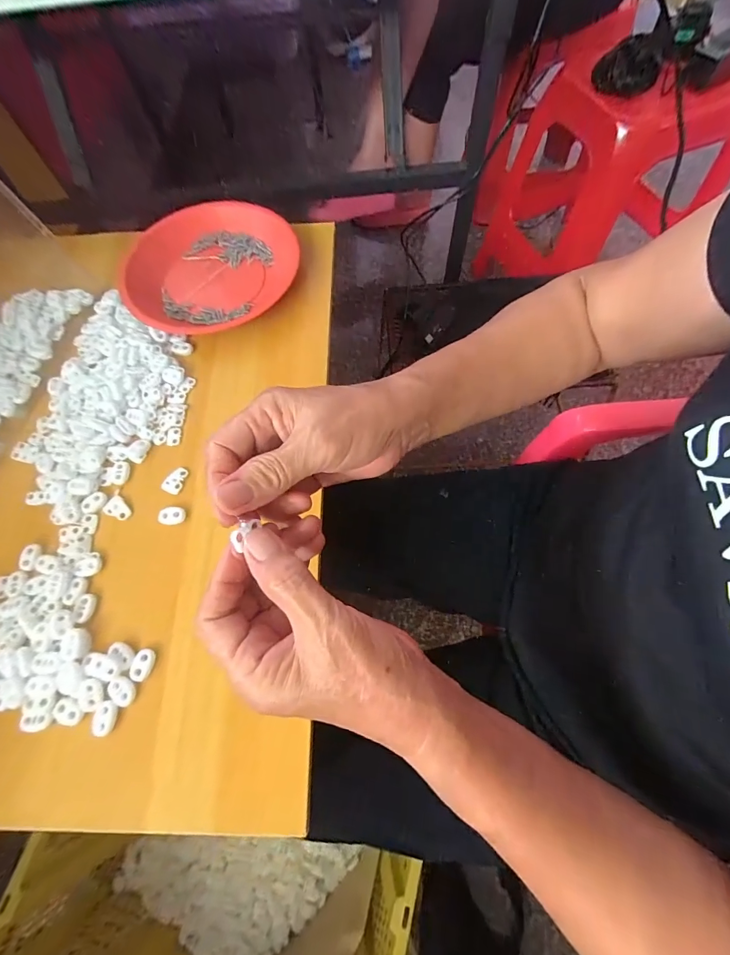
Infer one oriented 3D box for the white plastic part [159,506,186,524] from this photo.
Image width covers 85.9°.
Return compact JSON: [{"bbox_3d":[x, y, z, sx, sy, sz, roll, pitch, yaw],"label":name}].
[{"bbox_3d":[-0.169,0.034,0.344,0.023,0.005,0.015,-2,67,2],"label":"white plastic part"}]

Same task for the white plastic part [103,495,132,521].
[{"bbox_3d":[-0.221,0.027,0.353,0.026,0.004,0.018,18,69,10],"label":"white plastic part"}]

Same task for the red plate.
[{"bbox_3d":[-0.175,-0.246,0.452,0.191,0.032,0.181,-1,67,2],"label":"red plate"}]

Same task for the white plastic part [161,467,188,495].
[{"bbox_3d":[-0.174,0.002,0.358,0.017,0.004,0.026,17,69,10],"label":"white plastic part"}]

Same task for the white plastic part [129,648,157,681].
[{"bbox_3d":[-0.169,0.143,0.299,0.015,0.005,0.022,18,69,10],"label":"white plastic part"}]

